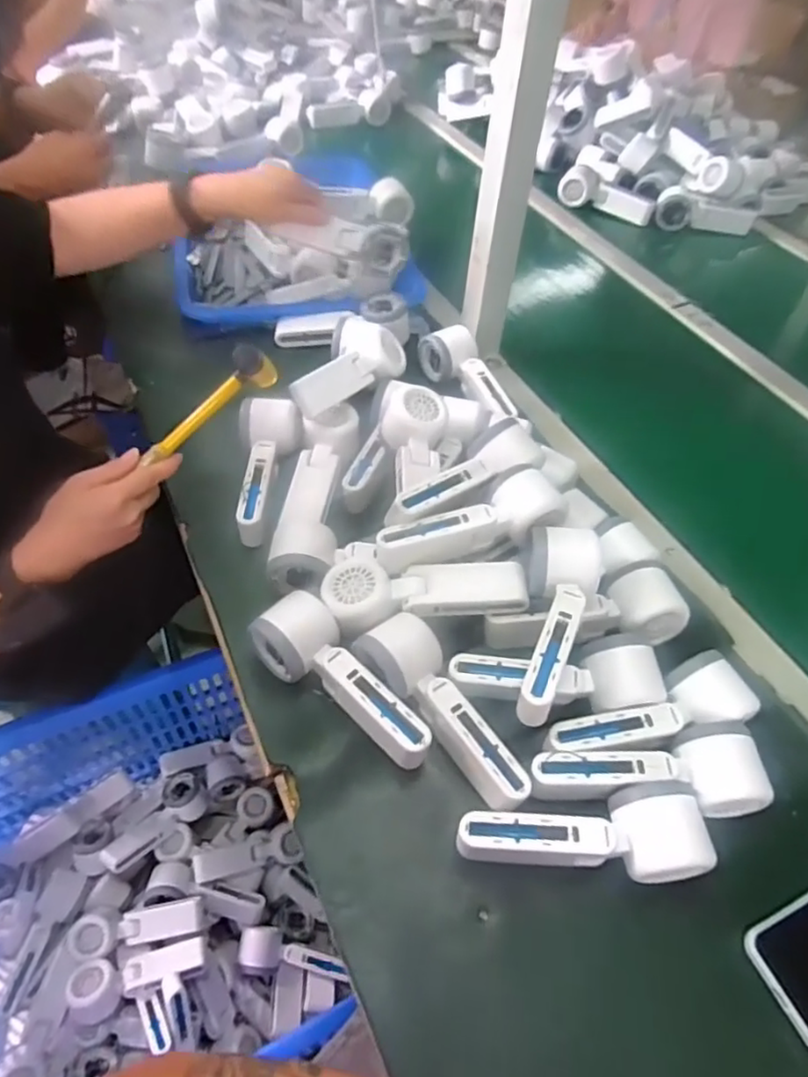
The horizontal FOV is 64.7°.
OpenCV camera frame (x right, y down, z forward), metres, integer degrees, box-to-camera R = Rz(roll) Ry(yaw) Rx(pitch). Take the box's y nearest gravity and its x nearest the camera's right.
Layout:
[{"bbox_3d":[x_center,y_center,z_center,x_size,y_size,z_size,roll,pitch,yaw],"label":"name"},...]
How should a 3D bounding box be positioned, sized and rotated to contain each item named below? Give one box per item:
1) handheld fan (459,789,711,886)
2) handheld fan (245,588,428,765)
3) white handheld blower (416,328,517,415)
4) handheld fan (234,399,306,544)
[{"bbox_3d":[0.123,0.206,0.438,0.169,0.056,0.058,0,51,-5],"label":"handheld fan"},{"bbox_3d":[-0.043,0.106,0.499,0.164,0.049,0.054,30,54,18],"label":"handheld fan"},{"bbox_3d":[0.086,-0.198,0.756,0.073,0.045,0.164,-34,61,-28],"label":"white handheld blower"},{"bbox_3d":[-0.145,-0.068,0.625,0.064,0.055,0.152,8,50,1],"label":"handheld fan"}]

